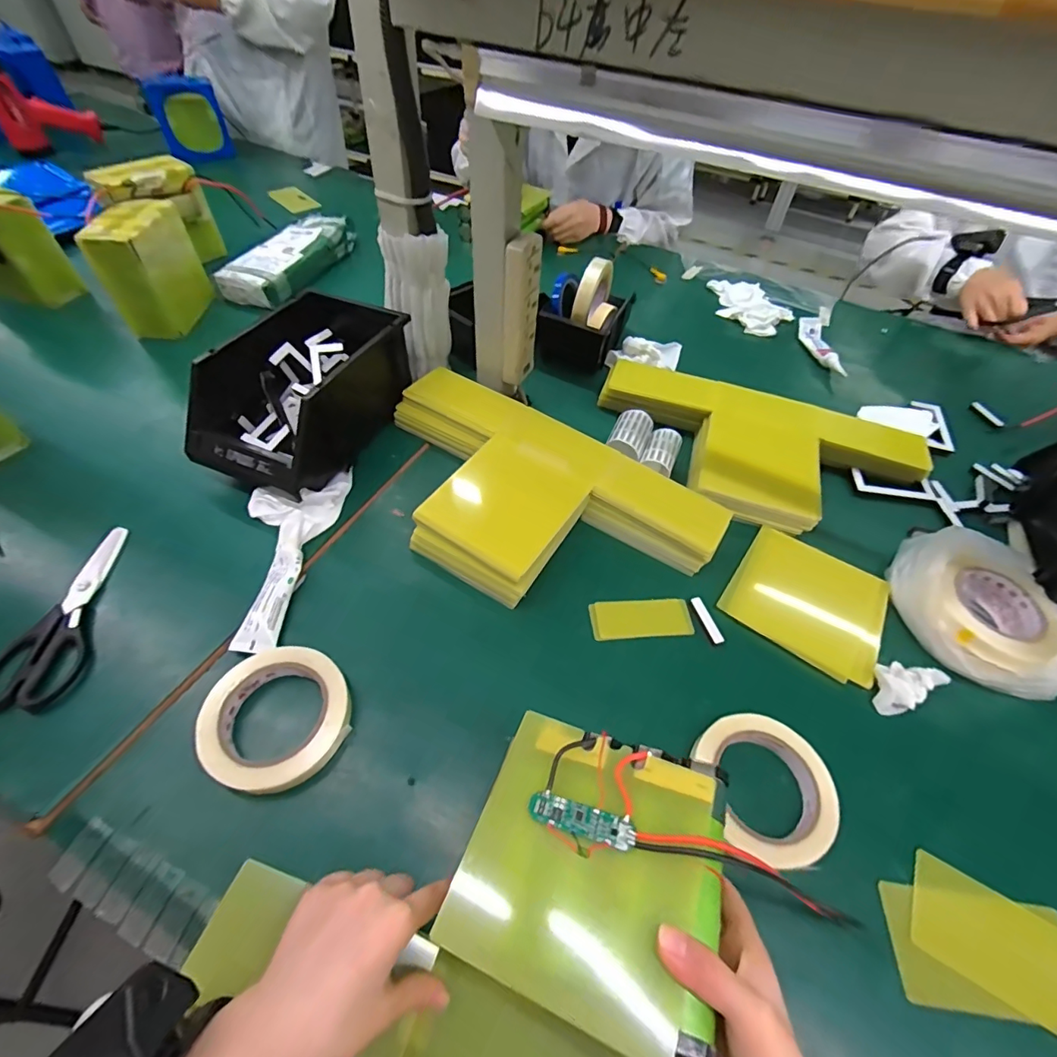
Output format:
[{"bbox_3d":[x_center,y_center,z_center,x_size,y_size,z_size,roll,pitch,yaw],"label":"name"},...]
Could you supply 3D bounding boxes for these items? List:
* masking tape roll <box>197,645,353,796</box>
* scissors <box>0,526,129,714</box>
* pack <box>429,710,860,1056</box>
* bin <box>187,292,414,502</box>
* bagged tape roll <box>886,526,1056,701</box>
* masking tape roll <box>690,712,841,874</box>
[{"bbox_3d":[-0.209,0.157,0.414,0.108,0.028,0.114,2,52,-2],"label":"masking tape roll"},{"bbox_3d":[-0.448,0.079,0.467,0.072,0.020,0.194,-10,54,-11],"label":"scissors"},{"bbox_3d":[0.051,0.201,0.293,0.168,0.028,0.144,20,54,11],"label":"pack"},{"bbox_3d":[-0.265,-0.174,0.613,0.148,0.115,0.281,23,54,14],"label":"bin"},{"bbox_3d":[0.477,0.080,0.502,0.159,0.063,0.171,2,52,-2],"label":"bagged tape roll"},{"bbox_3d":[0.198,0.215,0.410,0.101,0.024,0.112,-7,53,-9],"label":"masking tape roll"}]

